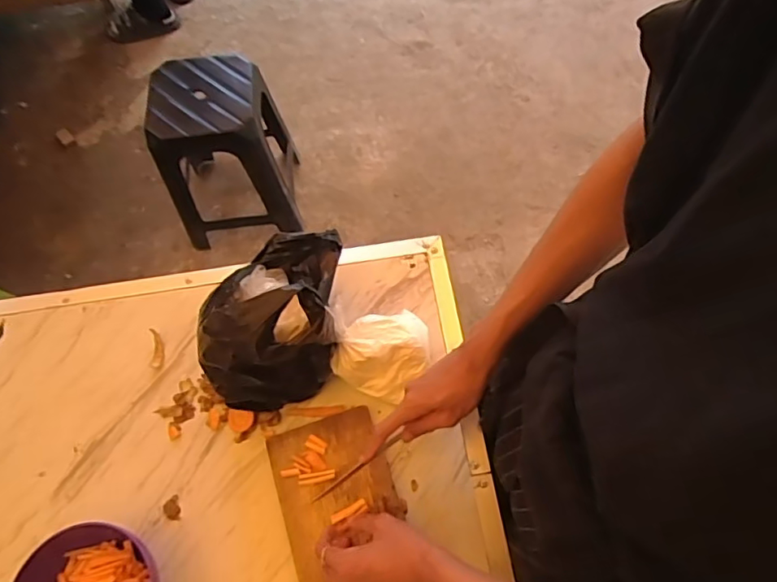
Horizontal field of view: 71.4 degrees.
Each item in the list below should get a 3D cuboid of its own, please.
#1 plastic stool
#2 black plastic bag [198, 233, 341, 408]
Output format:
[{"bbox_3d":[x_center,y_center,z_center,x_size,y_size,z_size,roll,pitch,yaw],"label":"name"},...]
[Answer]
[{"bbox_3d":[-0.435,-0.374,1.501,0.323,0.438,0.308,-4,65,0],"label":"plastic stool"},{"bbox_3d":[-0.131,0.034,0.653,0.177,0.182,0.160,-17,66,-6],"label":"black plastic bag"}]

